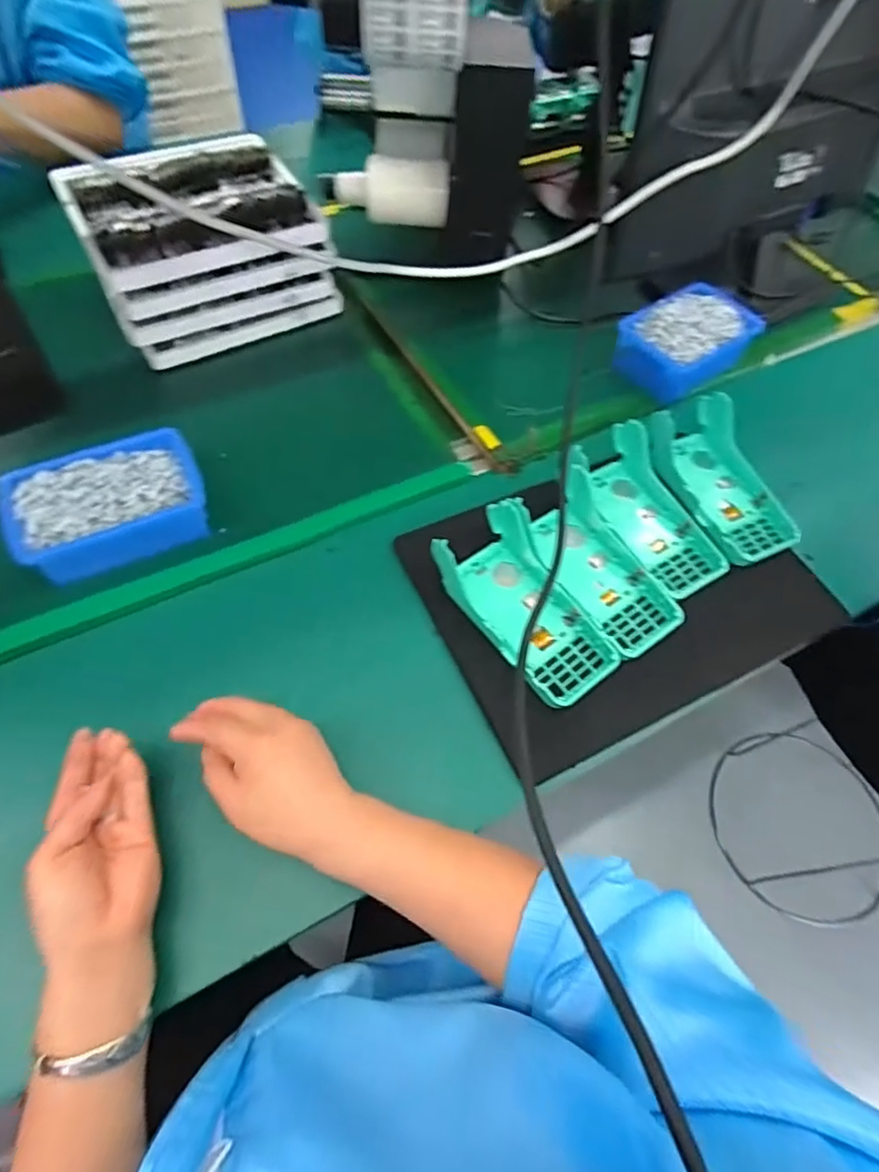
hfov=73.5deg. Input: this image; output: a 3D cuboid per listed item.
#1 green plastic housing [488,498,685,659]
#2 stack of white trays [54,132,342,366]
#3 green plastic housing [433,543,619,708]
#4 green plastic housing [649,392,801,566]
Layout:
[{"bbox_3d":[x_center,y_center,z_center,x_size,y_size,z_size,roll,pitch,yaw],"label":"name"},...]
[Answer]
[{"bbox_3d":[0.132,-0.020,0.518,0.080,0.052,0.174,-35,69,-19],"label":"green plastic housing"},{"bbox_3d":[-0.258,-0.369,0.652,0.227,0.127,0.195,-26,67,-15],"label":"stack of white trays"},{"bbox_3d":[0.073,0.021,0.500,0.078,0.051,0.163,-36,70,-19],"label":"green plastic housing"},{"bbox_3d":[0.280,-0.106,0.576,0.095,0.046,0.166,-23,66,-14],"label":"green plastic housing"}]

